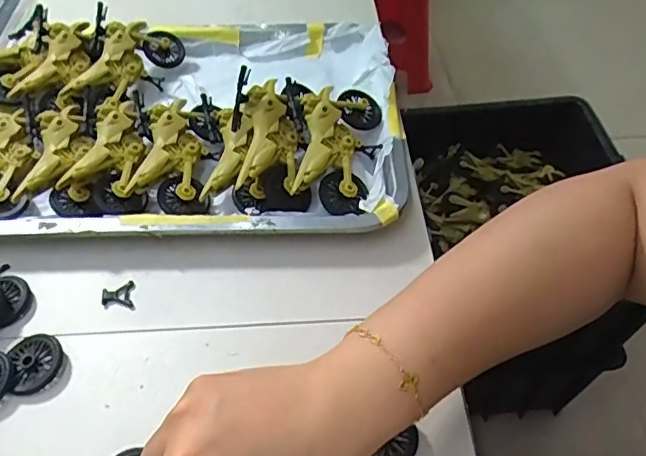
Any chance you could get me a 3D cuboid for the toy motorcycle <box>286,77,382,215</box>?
[{"bbox_3d":[0.008,-0.072,0.429,0.070,0.034,0.118,2,50,3],"label":"toy motorcycle"}]

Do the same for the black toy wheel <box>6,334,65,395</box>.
[{"bbox_3d":[-0.175,0.083,0.342,0.030,0.008,0.035,-16,52,-11],"label":"black toy wheel"}]

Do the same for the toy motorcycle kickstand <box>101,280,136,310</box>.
[{"bbox_3d":[-0.139,0.046,0.379,0.021,0.004,0.020,-7,53,-5],"label":"toy motorcycle kickstand"}]

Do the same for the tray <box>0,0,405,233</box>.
[{"bbox_3d":[-0.115,-0.100,0.464,0.352,0.052,0.256,-1,50,0],"label":"tray"}]

